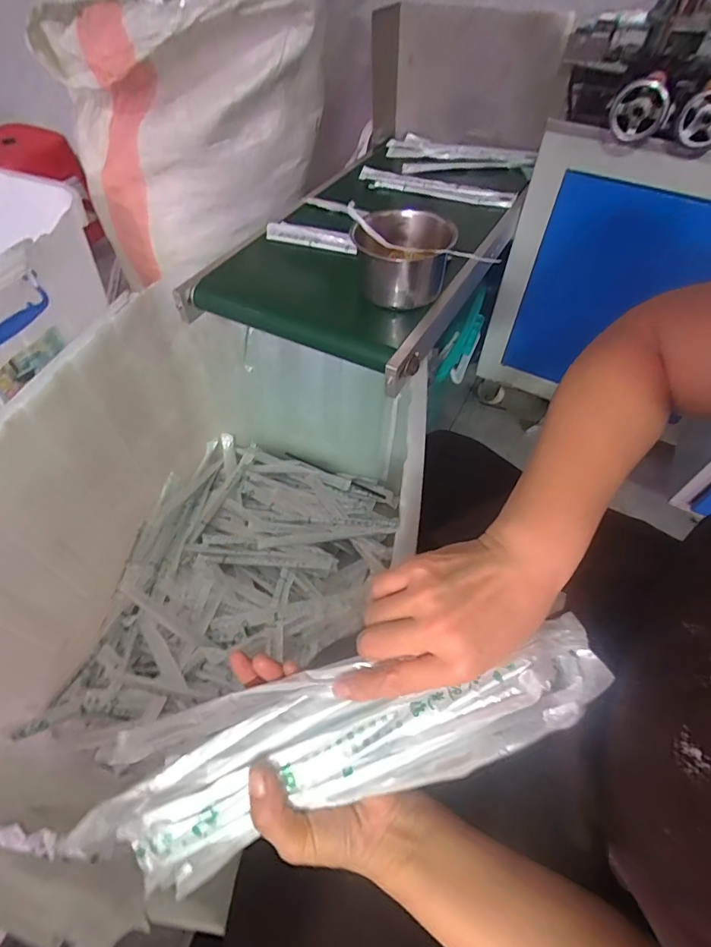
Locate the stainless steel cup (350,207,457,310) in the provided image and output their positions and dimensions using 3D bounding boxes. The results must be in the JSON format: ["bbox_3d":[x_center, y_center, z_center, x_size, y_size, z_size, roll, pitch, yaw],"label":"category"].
[{"bbox_3d":[0.063,-0.292,0.631,0.126,0.078,0.127,0,55,-1],"label":"stainless steel cup"}]

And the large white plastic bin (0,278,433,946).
[{"bbox_3d":[-0.215,0.103,0.689,0.449,0.407,0.714,16,56,10],"label":"large white plastic bin"}]

